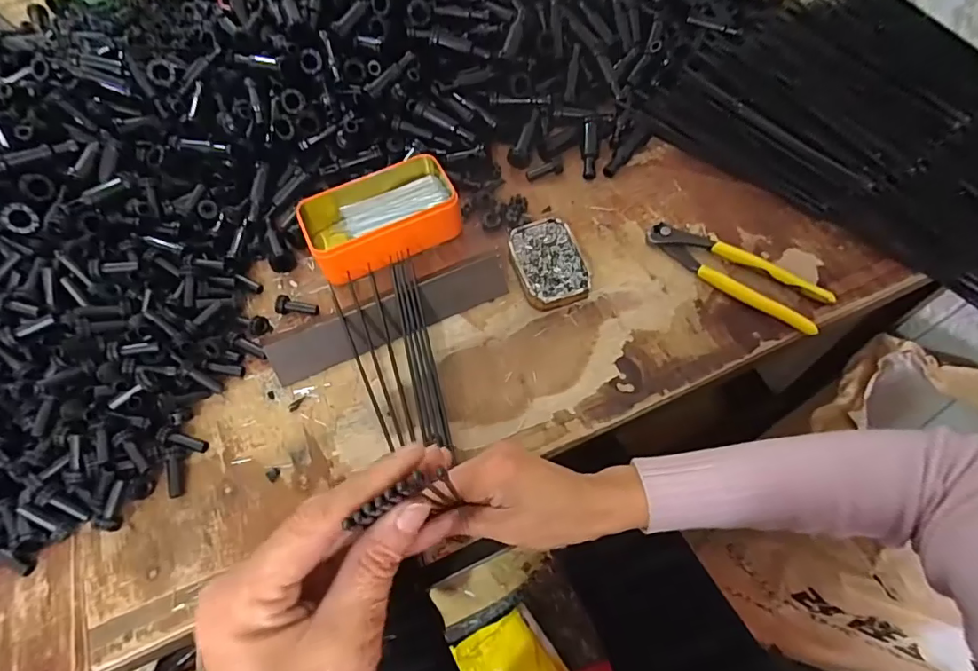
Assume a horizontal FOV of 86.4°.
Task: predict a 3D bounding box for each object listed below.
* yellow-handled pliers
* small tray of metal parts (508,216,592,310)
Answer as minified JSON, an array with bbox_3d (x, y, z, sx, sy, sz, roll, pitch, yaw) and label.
[{"bbox_3d":[0.225,-0.061,0.479,0.163,0.020,0.050,35,68,19],"label":"yellow-handled pliers"},{"bbox_3d":[0.056,-0.066,0.488,0.060,0.023,0.090,-16,62,-7],"label":"small tray of metal parts"}]

